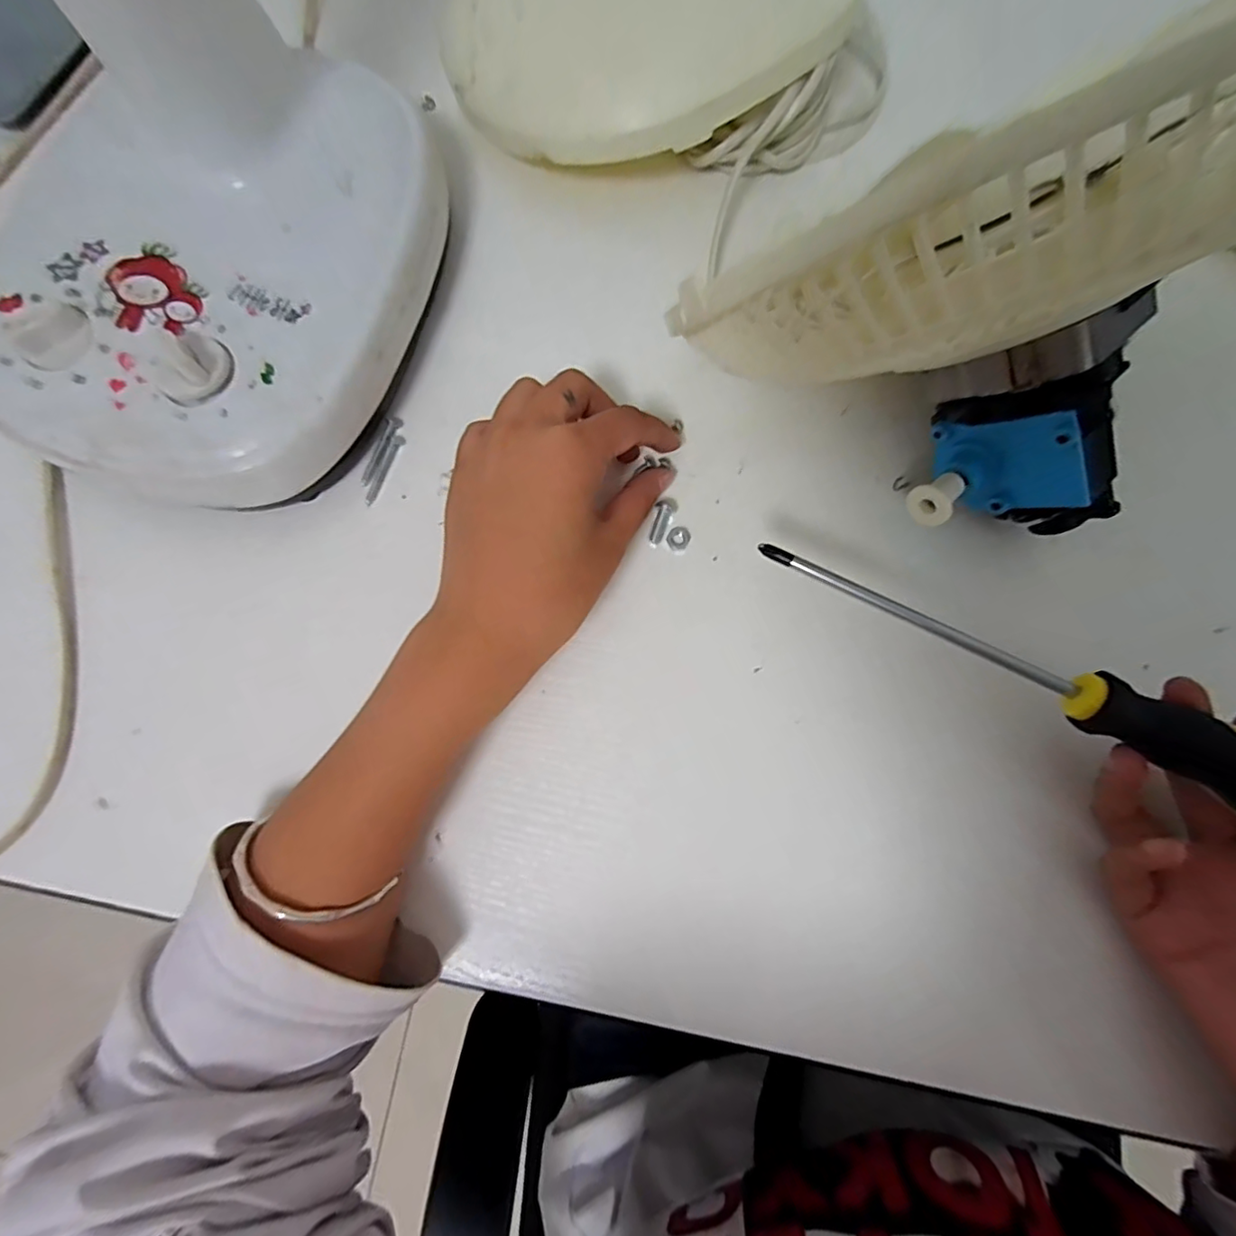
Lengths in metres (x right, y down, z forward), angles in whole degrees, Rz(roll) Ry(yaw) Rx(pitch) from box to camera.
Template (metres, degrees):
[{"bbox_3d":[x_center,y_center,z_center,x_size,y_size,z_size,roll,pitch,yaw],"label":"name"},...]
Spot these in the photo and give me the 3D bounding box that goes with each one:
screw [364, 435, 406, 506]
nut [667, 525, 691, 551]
[{"bbox_3d":[-0.113,-0.072,0.277,0.006,0.004,0.037,22,80,5],"label":"screw"},{"bbox_3d":[0.028,-0.037,0.268,0.010,0.004,0.012,20,80,5],"label":"nut"}]

